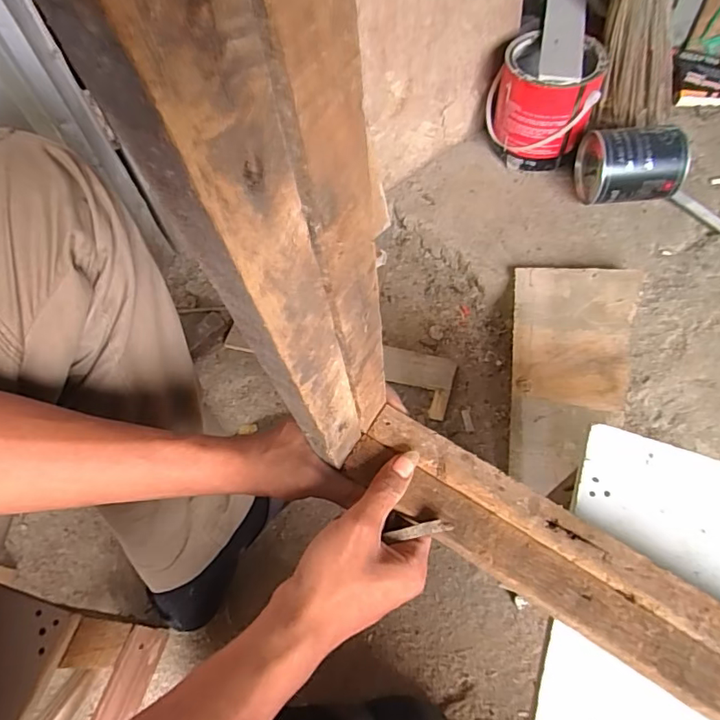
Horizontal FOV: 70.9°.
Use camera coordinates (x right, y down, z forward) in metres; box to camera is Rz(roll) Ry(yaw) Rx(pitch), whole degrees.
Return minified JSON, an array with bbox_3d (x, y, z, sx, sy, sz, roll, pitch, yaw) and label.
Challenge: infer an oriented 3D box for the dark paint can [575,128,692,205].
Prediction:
[{"bbox_3d":[0.425,-0.298,0.794,0.144,0.107,0.092,2,60,5],"label":"dark paint can"}]

